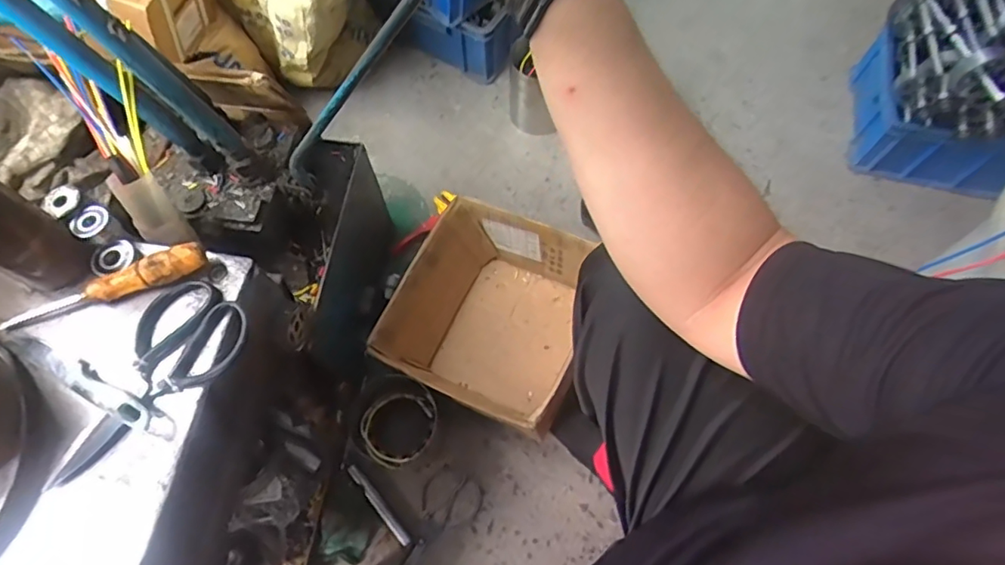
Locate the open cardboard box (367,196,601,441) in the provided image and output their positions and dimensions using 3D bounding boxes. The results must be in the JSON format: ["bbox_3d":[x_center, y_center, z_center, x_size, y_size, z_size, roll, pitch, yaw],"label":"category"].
[{"bbox_3d":[-0.017,0.058,0.891,0.281,0.167,0.290,25,69,11],"label":"open cardboard box"}]

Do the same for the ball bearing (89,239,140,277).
[{"bbox_3d":[-0.381,-0.024,0.535,0.040,0.009,0.040,28,70,12],"label":"ball bearing"}]

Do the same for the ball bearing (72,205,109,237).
[{"bbox_3d":[-0.404,-0.060,0.535,0.028,0.010,0.030,0,67,0],"label":"ball bearing"}]

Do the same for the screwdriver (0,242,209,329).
[{"bbox_3d":[-0.375,0.006,0.517,0.188,0.024,0.024,-20,68,-2],"label":"screwdriver"}]

